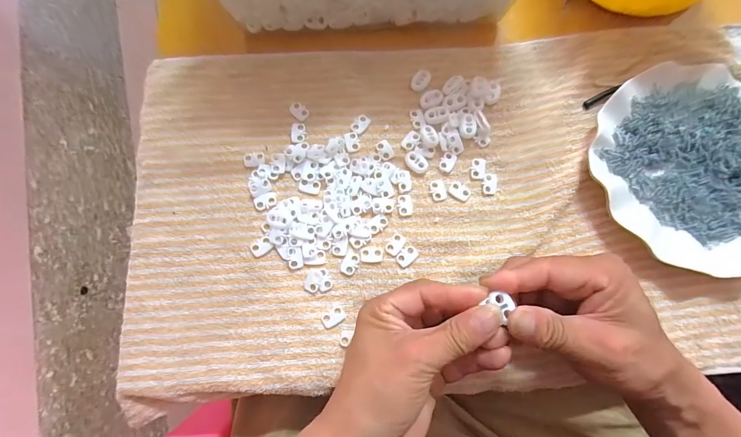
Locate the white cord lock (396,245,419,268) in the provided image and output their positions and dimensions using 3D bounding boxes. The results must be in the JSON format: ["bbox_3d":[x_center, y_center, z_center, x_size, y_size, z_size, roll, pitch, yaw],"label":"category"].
[{"bbox_3d":[0.031,0.031,0.292,0.020,0.004,0.013,-42,82,-8],"label":"white cord lock"}]

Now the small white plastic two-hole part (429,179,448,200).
[{"bbox_3d":[0.060,-0.025,0.306,0.013,0.004,0.018,-13,80,-3],"label":"small white plastic two-hole part"}]

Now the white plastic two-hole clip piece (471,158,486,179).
[{"bbox_3d":[0.096,-0.045,0.310,0.012,0.004,0.019,6,79,0],"label":"white plastic two-hole clip piece"}]

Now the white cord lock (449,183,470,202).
[{"bbox_3d":[0.078,-0.023,0.305,0.018,0.004,0.014,28,80,5],"label":"white cord lock"}]

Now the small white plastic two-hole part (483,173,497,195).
[{"bbox_3d":[0.106,-0.031,0.308,0.012,0.004,0.018,4,79,0],"label":"small white plastic two-hole part"}]

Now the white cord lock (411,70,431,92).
[{"bbox_3d":[0.047,-0.129,0.325,0.013,0.006,0.021,38,81,6],"label":"white cord lock"}]

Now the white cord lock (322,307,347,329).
[{"bbox_3d":[-0.030,0.080,0.281,0.018,0.004,0.012,-30,81,-6],"label":"white cord lock"}]

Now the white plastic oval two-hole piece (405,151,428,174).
[{"bbox_3d":[0.041,-0.049,0.309,0.022,0.005,0.015,38,81,6],"label":"white plastic oval two-hole piece"}]

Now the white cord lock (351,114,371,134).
[{"bbox_3d":[-0.009,-0.086,0.318,0.012,0.004,0.019,34,81,6],"label":"white cord lock"}]

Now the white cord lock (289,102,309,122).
[{"bbox_3d":[-0.065,-0.098,0.317,0.017,0.004,0.013,37,81,6],"label":"white cord lock"}]

